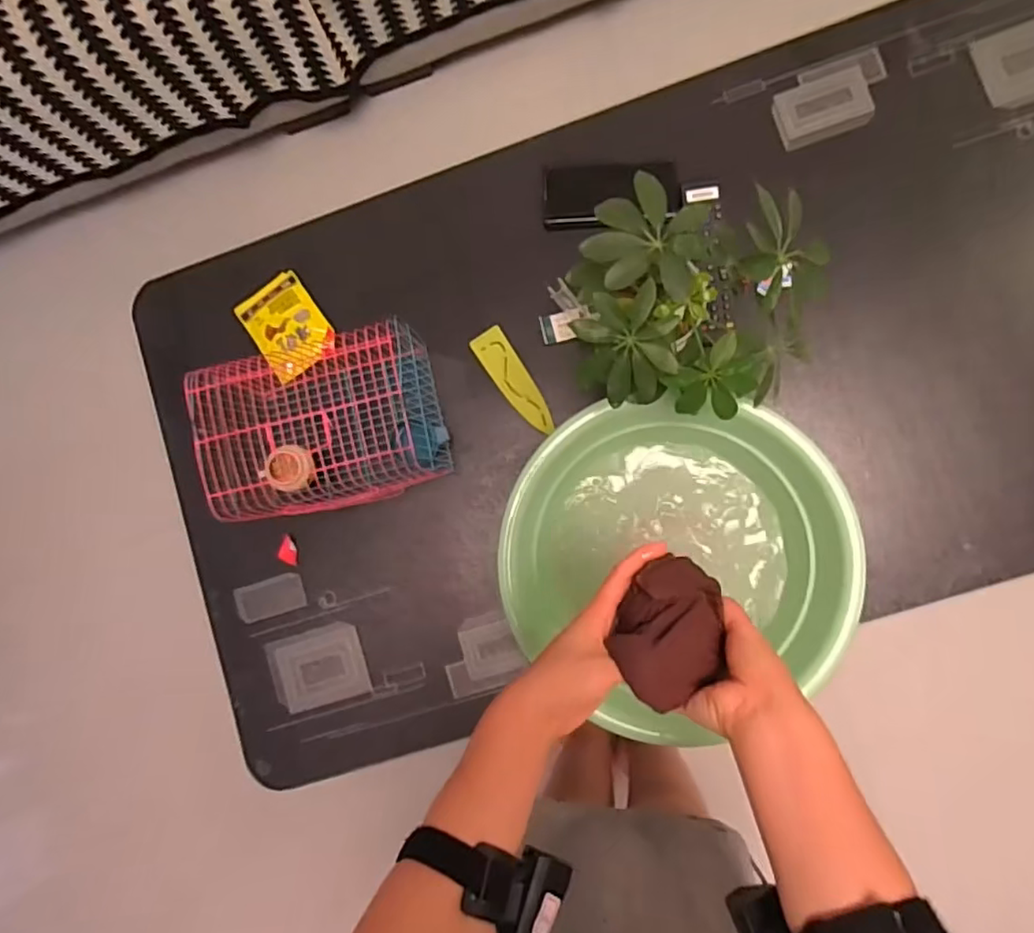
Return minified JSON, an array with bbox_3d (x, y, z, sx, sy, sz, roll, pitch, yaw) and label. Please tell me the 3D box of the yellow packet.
[{"bbox_3d":[-0.299,-0.181,0.808,0.091,0.025,0.131,-35,82,3],"label":"yellow packet"}]

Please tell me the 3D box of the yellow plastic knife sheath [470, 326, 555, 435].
[{"bbox_3d":[0.000,-0.104,0.774,0.042,0.017,0.145,-34,82,4],"label":"yellow plastic knife sheath"}]

